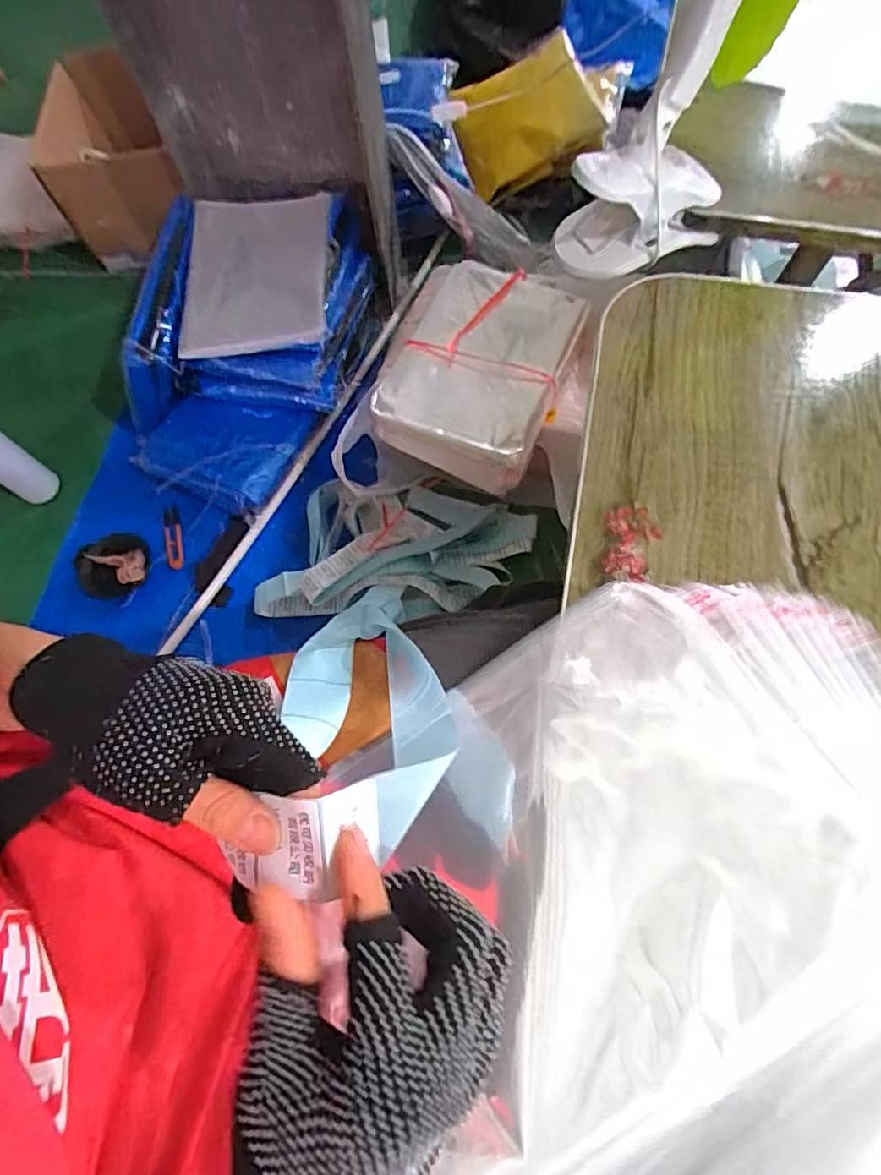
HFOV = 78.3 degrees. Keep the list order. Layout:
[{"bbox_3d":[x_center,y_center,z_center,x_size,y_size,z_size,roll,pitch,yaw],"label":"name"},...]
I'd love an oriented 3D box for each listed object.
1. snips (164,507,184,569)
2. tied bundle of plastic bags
[{"bbox_3d":[-0.442,-0.083,0.895,0.027,0.013,0.113,-13,69,-1],"label":"snips"},{"bbox_3d":[0.049,-0.337,0.830,0.265,0.087,0.323,19,72,11],"label":"tied bundle of plastic bags"}]

